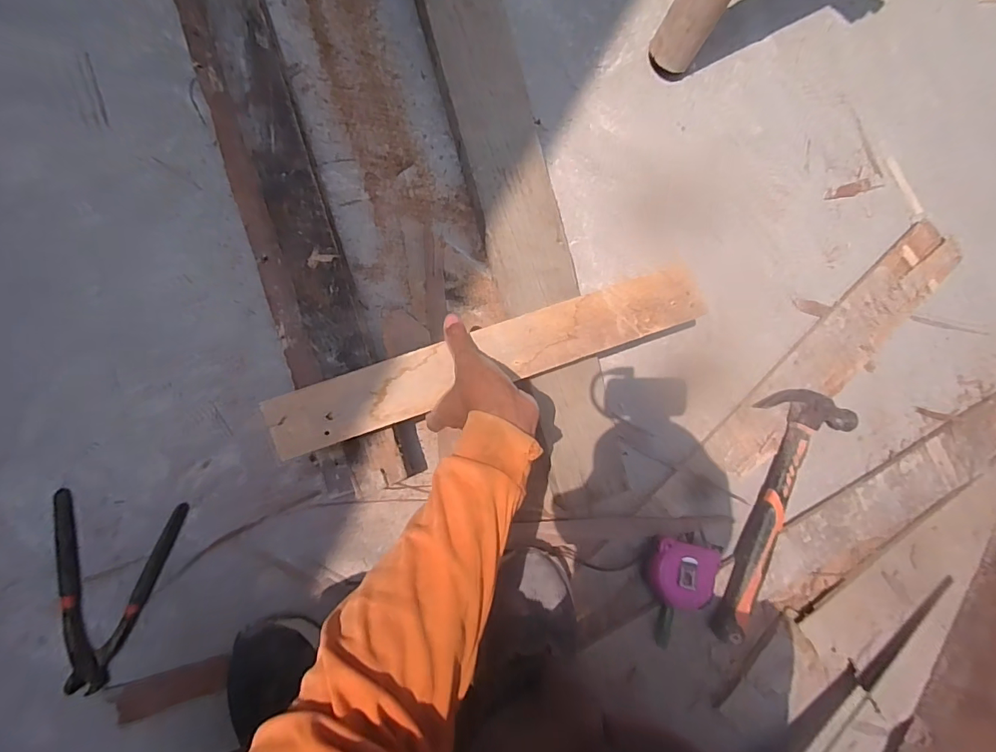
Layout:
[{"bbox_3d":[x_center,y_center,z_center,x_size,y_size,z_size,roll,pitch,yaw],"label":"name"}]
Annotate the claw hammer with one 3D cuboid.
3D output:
[{"bbox_3d":[0.355,0.175,0.582,0.116,0.045,0.317,15,88,-6],"label":"claw hammer"}]

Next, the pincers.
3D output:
[{"bbox_3d":[-0.441,0.240,0.517,0.130,0.014,0.210,12,88,-6],"label":"pincers"}]

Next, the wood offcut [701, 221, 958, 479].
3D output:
[{"bbox_3d":[0.444,-0.029,0.609,0.422,0.024,0.085,-45,94,-5],"label":"wood offcut"}]

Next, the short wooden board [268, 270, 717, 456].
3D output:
[{"bbox_3d":[-0.002,-0.019,0.478,0.454,0.010,0.062,-19,92,-7],"label":"short wooden board"}]

